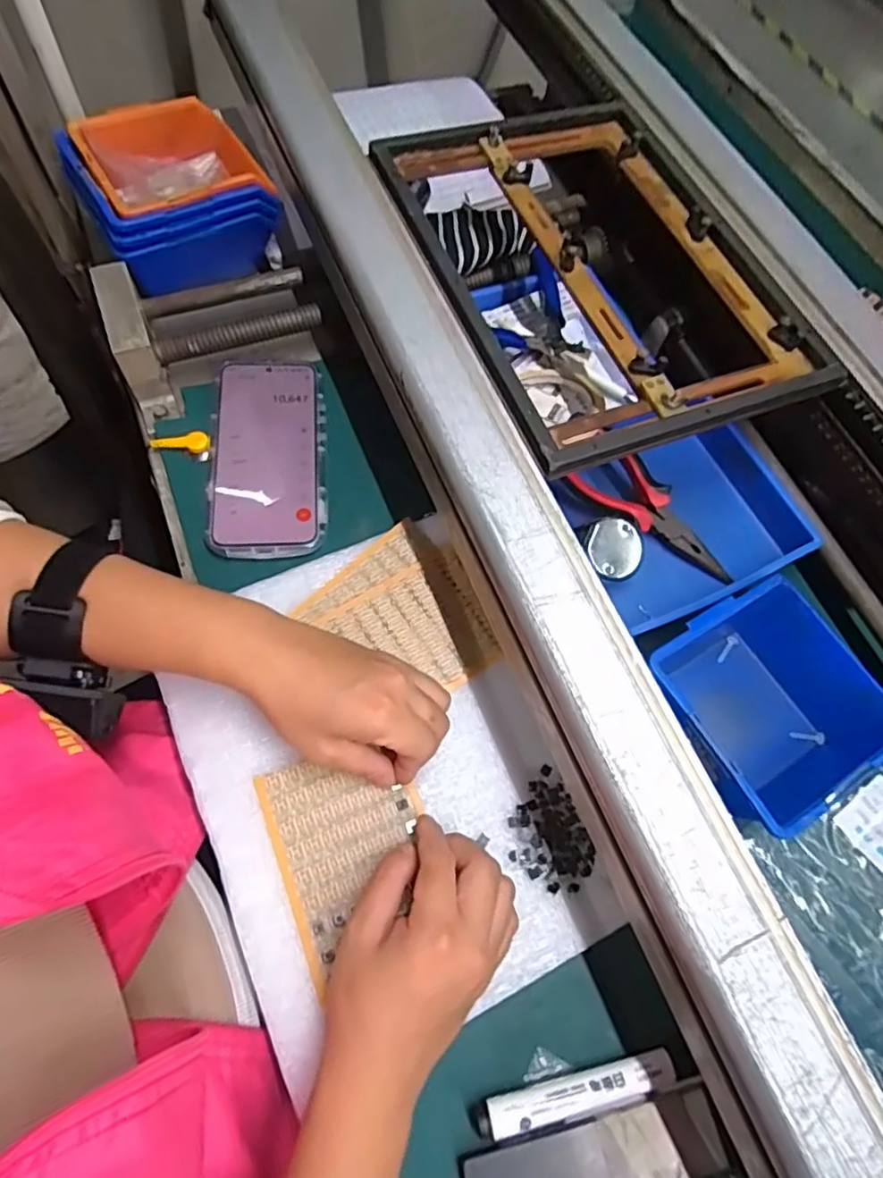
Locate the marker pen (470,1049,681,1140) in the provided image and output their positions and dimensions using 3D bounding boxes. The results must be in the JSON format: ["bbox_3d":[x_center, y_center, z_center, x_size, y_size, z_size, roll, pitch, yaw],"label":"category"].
[{"bbox_3d":[0.068,0.256,0.315,0.104,0.011,0.017,-10,67,-11],"label":"marker pen"}]

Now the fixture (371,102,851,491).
[{"bbox_3d":[0.103,-0.228,0.426,0.225,0.032,0.304,-19,69,-14],"label":"fixture"}]

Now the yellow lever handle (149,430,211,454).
[{"bbox_3d":[-0.190,-0.106,0.453,0.043,0.006,0.016,0,66,-6],"label":"yellow lever handle"}]

